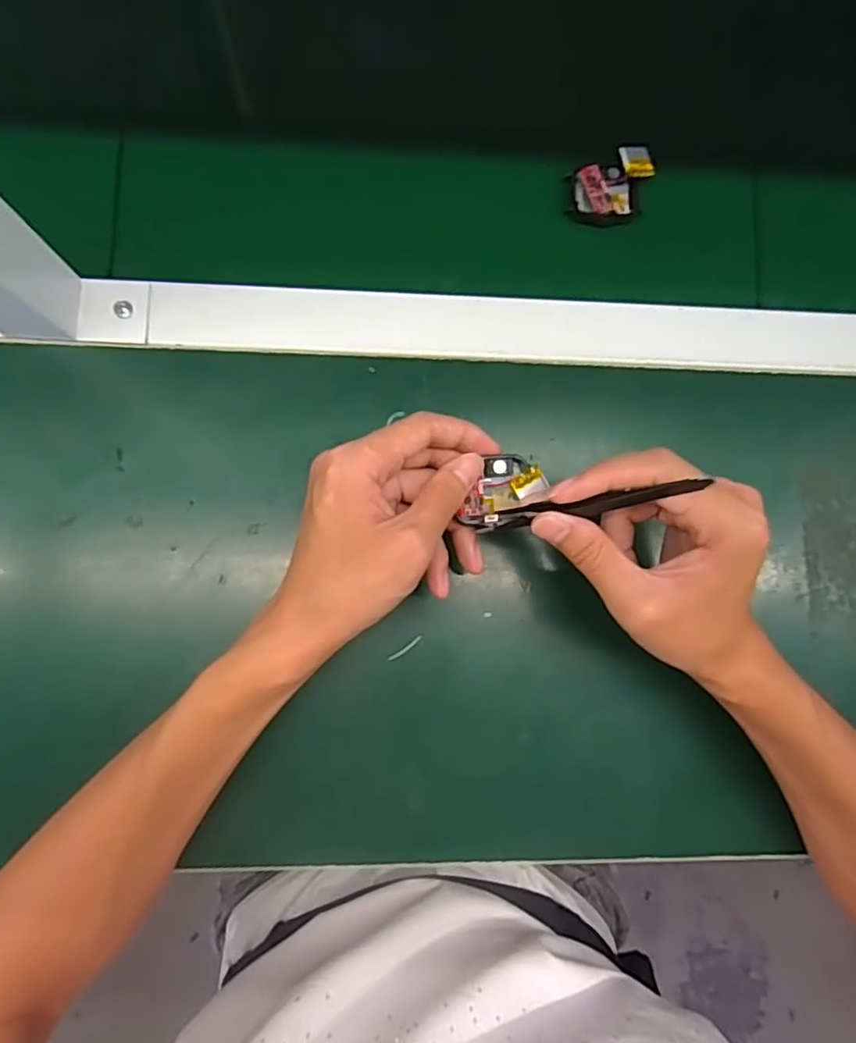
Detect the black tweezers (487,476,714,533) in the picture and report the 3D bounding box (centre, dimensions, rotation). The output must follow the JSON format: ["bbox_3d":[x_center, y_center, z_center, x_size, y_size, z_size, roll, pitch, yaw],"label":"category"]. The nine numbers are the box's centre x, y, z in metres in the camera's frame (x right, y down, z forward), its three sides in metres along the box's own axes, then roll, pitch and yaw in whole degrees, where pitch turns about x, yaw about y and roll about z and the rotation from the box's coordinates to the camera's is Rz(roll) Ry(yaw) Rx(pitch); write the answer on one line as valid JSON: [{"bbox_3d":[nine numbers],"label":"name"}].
[{"bbox_3d":[0.074,-0.007,0.292,0.102,0.015,0.010,-10,84,35],"label":"black tweezers"}]

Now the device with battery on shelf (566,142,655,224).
[{"bbox_3d":[0.120,-0.215,0.398,0.057,0.016,0.042,-28,87,-6],"label":"device with battery on shelf"}]

